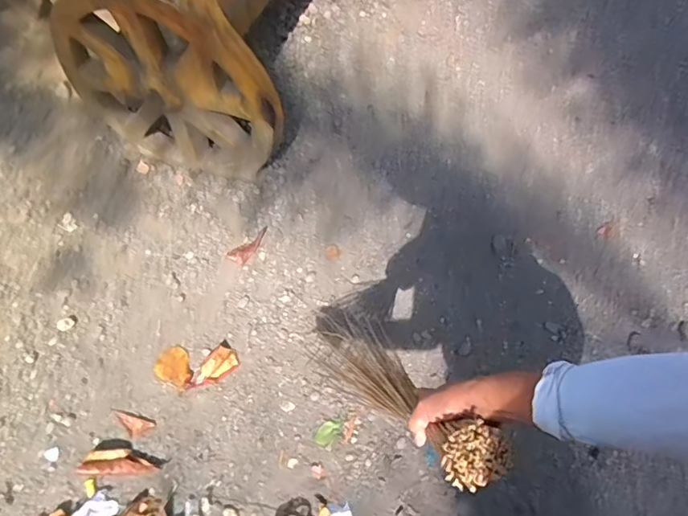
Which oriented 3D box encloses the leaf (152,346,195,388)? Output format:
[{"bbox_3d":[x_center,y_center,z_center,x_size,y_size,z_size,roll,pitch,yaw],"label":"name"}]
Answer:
[{"bbox_3d":[-0.442,0.284,1.389,0.112,0.010,0.088,24,62,17],"label":"leaf"}]

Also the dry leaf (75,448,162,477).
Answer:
[{"bbox_3d":[-0.540,0.488,1.258,0.187,0.034,0.062,-3,59,2],"label":"dry leaf"}]

